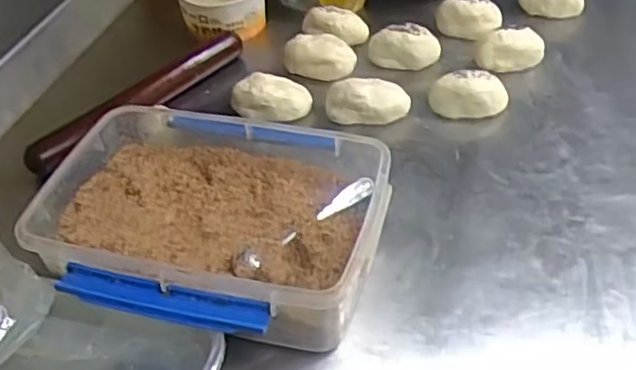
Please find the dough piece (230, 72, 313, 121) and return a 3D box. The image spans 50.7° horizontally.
[{"bbox_3d":[-0.057,-0.108,0.823,0.097,0.041,0.052,-4,43,1],"label":"dough piece"}]

